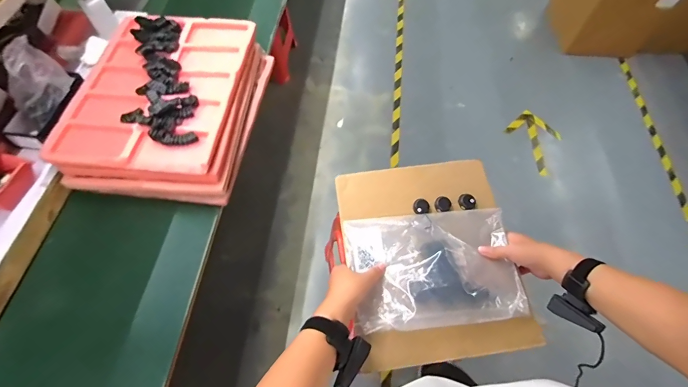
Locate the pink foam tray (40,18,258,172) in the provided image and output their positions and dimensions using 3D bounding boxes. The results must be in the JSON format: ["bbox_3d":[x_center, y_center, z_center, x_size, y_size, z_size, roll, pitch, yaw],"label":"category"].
[{"bbox_3d":[-0.452,-0.268,0.867,0.380,0.029,0.481,3,62,2],"label":"pink foam tray"}]

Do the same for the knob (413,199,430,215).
[{"bbox_3d":[0.145,0.026,0.654,0.030,0.013,0.036,8,62,5],"label":"knob"}]

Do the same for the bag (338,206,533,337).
[{"bbox_3d":[0.152,0.120,0.597,0.273,0.028,0.189,-5,62,-2],"label":"bag"}]

